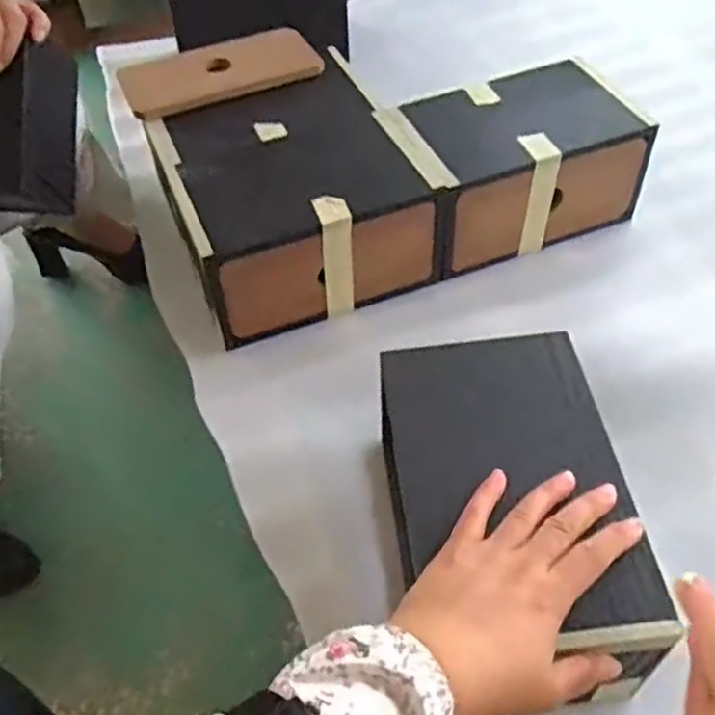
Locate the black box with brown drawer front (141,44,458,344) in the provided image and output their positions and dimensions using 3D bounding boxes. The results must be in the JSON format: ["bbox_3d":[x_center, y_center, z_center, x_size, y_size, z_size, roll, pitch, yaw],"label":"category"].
[{"bbox_3d":[-0.064,-0.153,0.721,0.215,0.104,0.228,-22,54,-14],"label":"black box with brown drawer front"}]

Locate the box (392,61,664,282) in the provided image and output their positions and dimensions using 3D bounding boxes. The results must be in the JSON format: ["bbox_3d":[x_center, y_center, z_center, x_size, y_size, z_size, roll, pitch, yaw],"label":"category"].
[{"bbox_3d":[0.157,-0.190,0.743,0.210,0.106,0.138,-17,53,-10],"label":"box"}]

